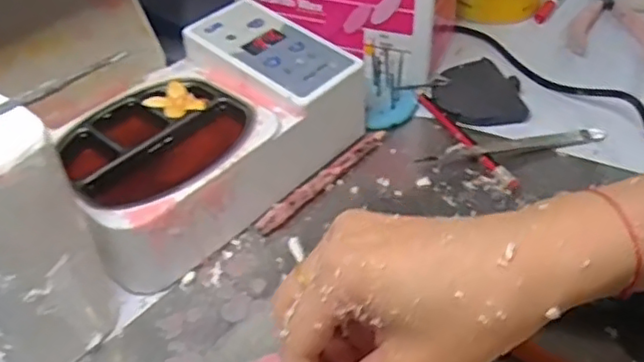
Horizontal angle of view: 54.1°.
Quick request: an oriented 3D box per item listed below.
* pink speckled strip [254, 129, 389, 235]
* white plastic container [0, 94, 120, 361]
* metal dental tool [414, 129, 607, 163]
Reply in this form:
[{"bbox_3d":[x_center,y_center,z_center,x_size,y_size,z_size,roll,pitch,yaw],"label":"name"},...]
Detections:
[{"bbox_3d":[0.002,-0.001,0.394,0.011,0.009,0.113,31,52,31],"label":"pink speckled strip"},{"bbox_3d":[-0.138,0.029,0.283,0.061,0.126,0.056,-31,50,-27],"label":"white plastic container"},{"bbox_3d":[0.126,-0.023,0.413,0.129,0.008,0.017,-9,43,-7],"label":"metal dental tool"}]

